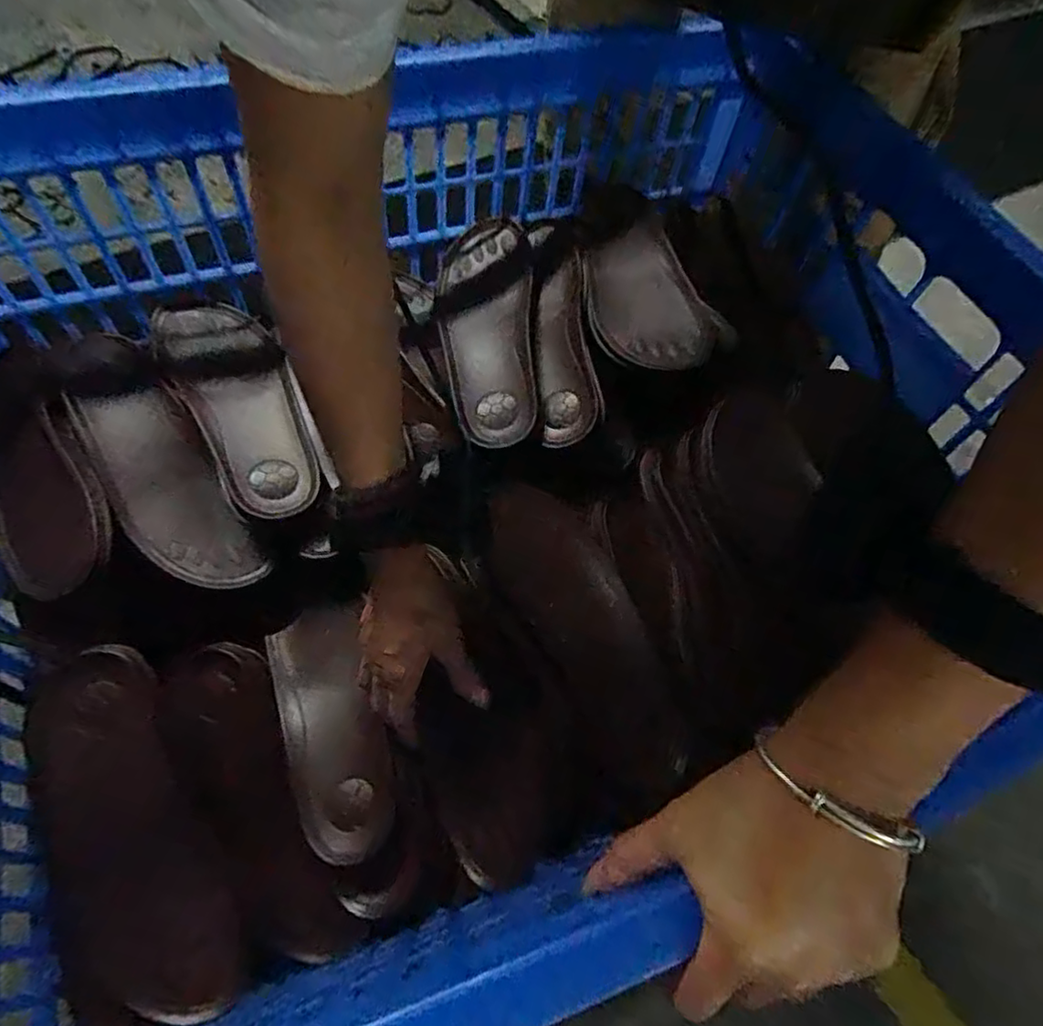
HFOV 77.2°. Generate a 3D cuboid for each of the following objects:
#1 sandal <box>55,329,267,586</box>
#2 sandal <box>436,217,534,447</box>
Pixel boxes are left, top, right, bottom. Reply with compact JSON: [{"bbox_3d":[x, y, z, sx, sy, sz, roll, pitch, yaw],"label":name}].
[{"bbox_3d":[-0.315,-0.047,0.558,0.077,0.036,0.265,-31,83,-20],"label":"sandal"},{"bbox_3d":[-0.034,-0.178,0.620,0.082,0.037,0.252,-1,60,-5],"label":"sandal"}]

